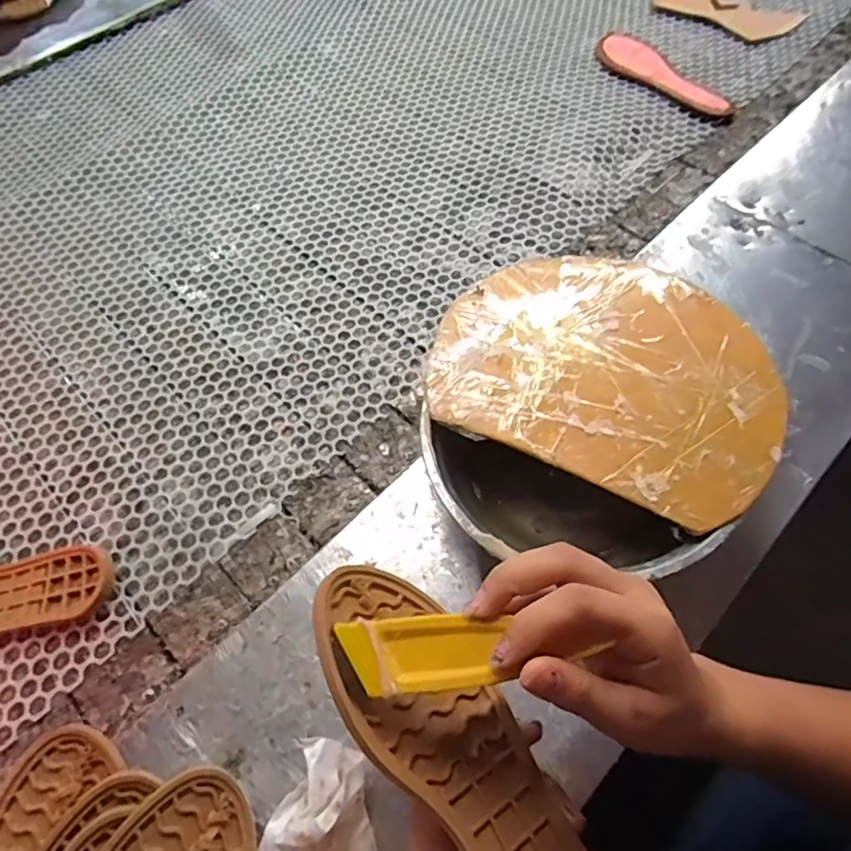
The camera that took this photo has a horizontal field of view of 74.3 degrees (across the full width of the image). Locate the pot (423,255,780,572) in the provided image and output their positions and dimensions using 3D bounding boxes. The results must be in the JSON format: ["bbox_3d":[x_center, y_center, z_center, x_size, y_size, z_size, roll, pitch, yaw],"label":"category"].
[{"bbox_3d":[0.122,-0.010,0.420,0.241,0.069,0.253,-1,59,2],"label":"pot"}]

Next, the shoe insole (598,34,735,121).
[{"bbox_3d":[0.300,-0.456,0.724,0.078,0.006,0.222,-26,61,-12],"label":"shoe insole"}]

